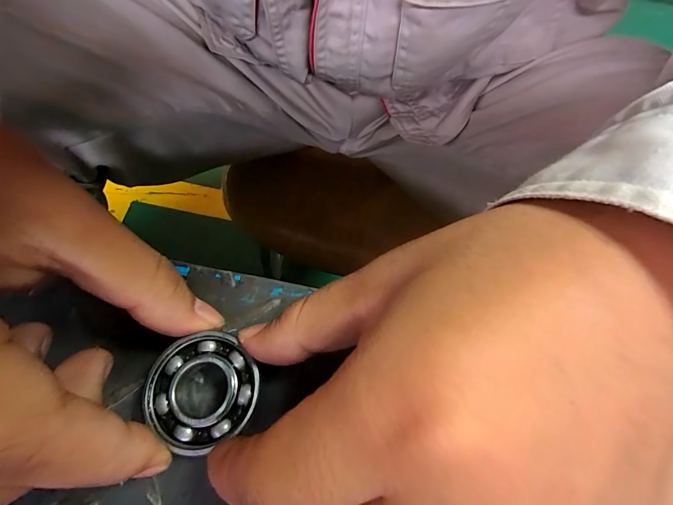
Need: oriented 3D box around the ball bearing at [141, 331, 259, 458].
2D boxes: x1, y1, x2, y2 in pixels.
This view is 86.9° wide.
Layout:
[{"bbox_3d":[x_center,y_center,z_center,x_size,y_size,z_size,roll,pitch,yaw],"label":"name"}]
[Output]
[{"bbox_3d":[-0.047,0.047,0.122,0.038,0.007,0.036,1,66,-2],"label":"ball bearing"}]

